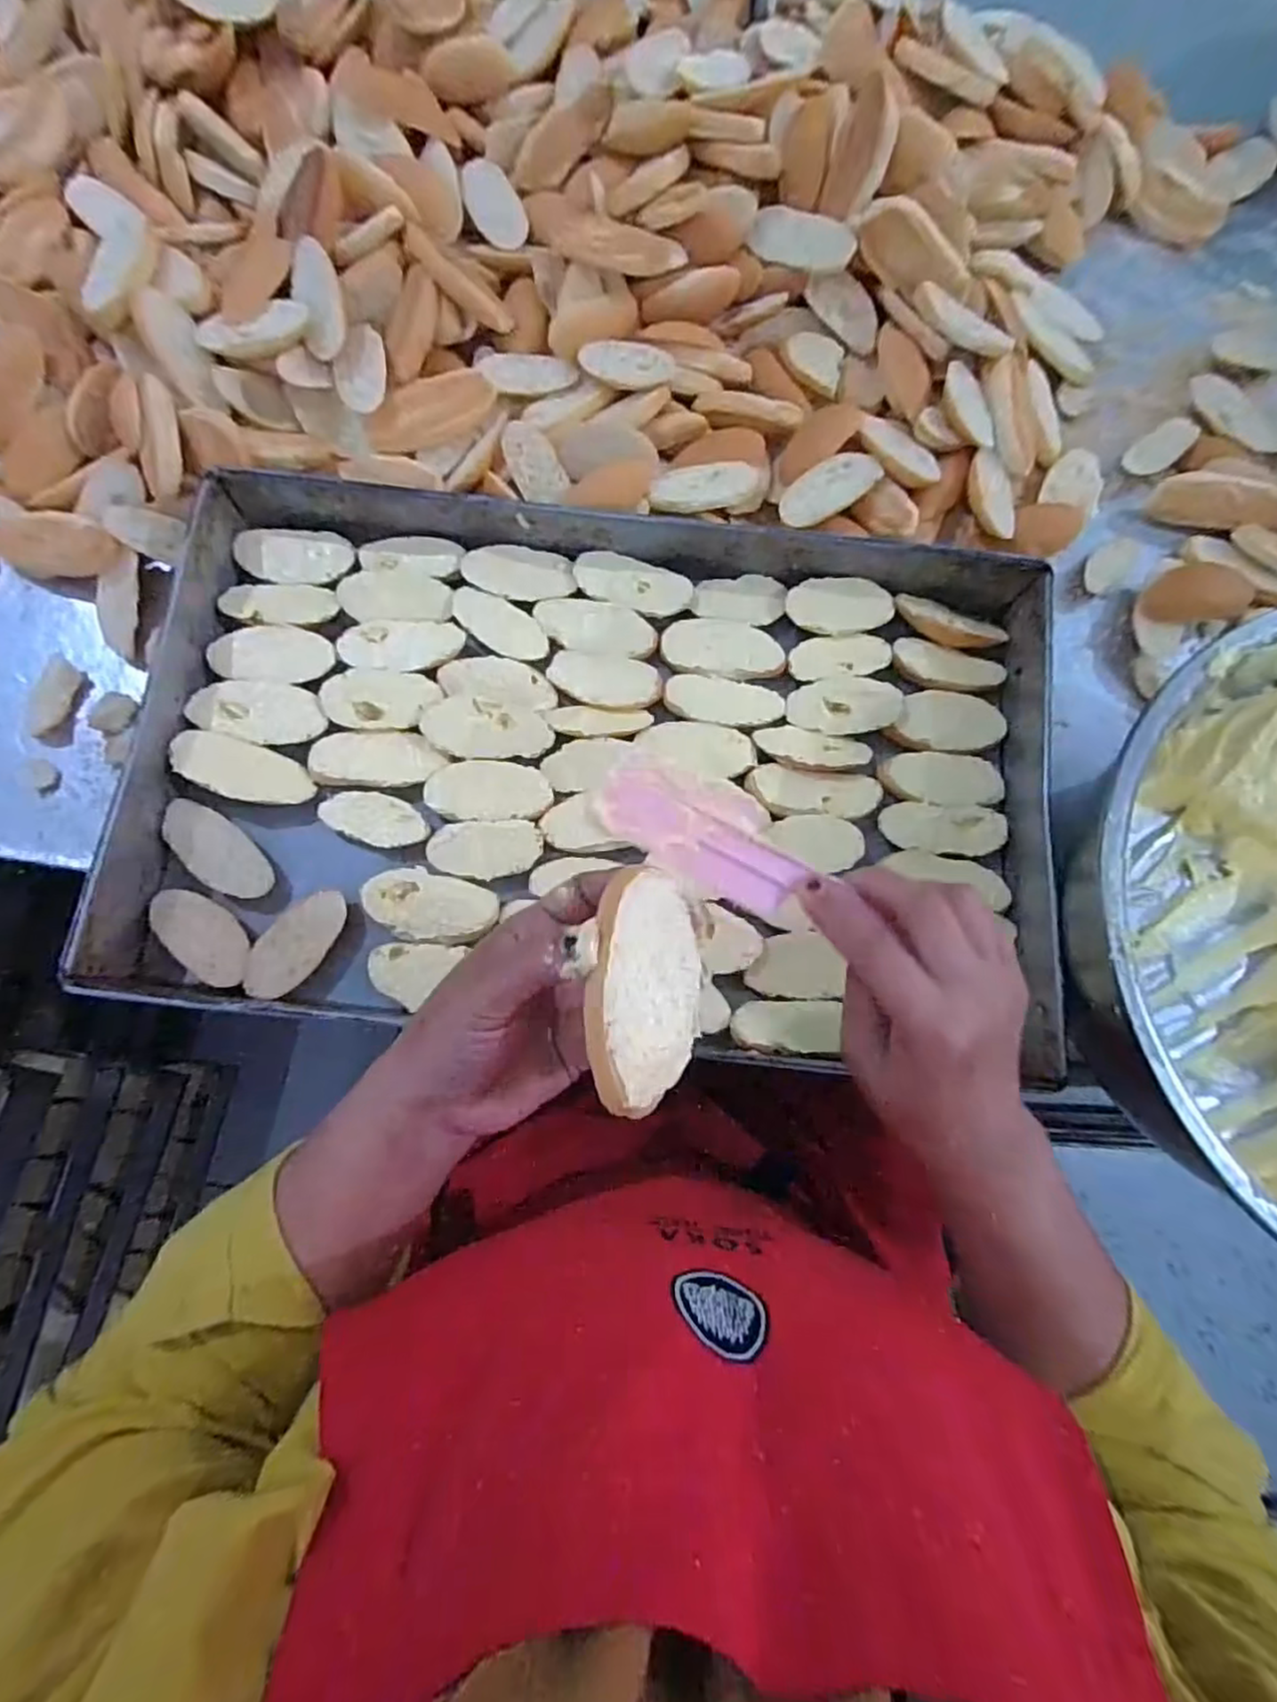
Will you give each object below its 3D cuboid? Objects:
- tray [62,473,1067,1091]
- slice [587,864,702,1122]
[{"bbox_3d":[-0.023,-0.058,0.480,0.600,0.052,0.368,6,74,0],"label":"tray"},{"bbox_3d":[0.002,0.052,0.263,0.043,0.013,0.087,10,74,-28],"label":"slice"}]

